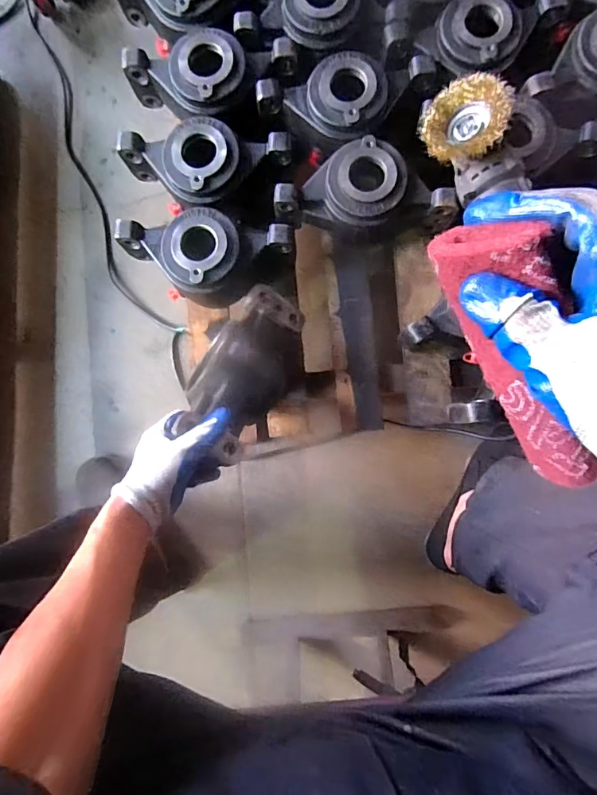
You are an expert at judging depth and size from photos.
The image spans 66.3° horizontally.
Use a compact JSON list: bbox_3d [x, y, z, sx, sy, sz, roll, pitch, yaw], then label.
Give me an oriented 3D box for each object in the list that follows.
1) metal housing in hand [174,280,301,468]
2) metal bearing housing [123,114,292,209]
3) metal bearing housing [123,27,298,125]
[{"bbox_3d":[-0.061,-0.033,0.567,0.094,0.082,0.223,23,64,4],"label":"metal housing in hand"},{"bbox_3d":[-0.128,-0.307,0.613,0.220,0.080,0.113,15,87,3],"label":"metal bearing housing"},{"bbox_3d":[-0.121,-0.430,0.622,0.224,0.078,0.127,11,87,3],"label":"metal bearing housing"}]

